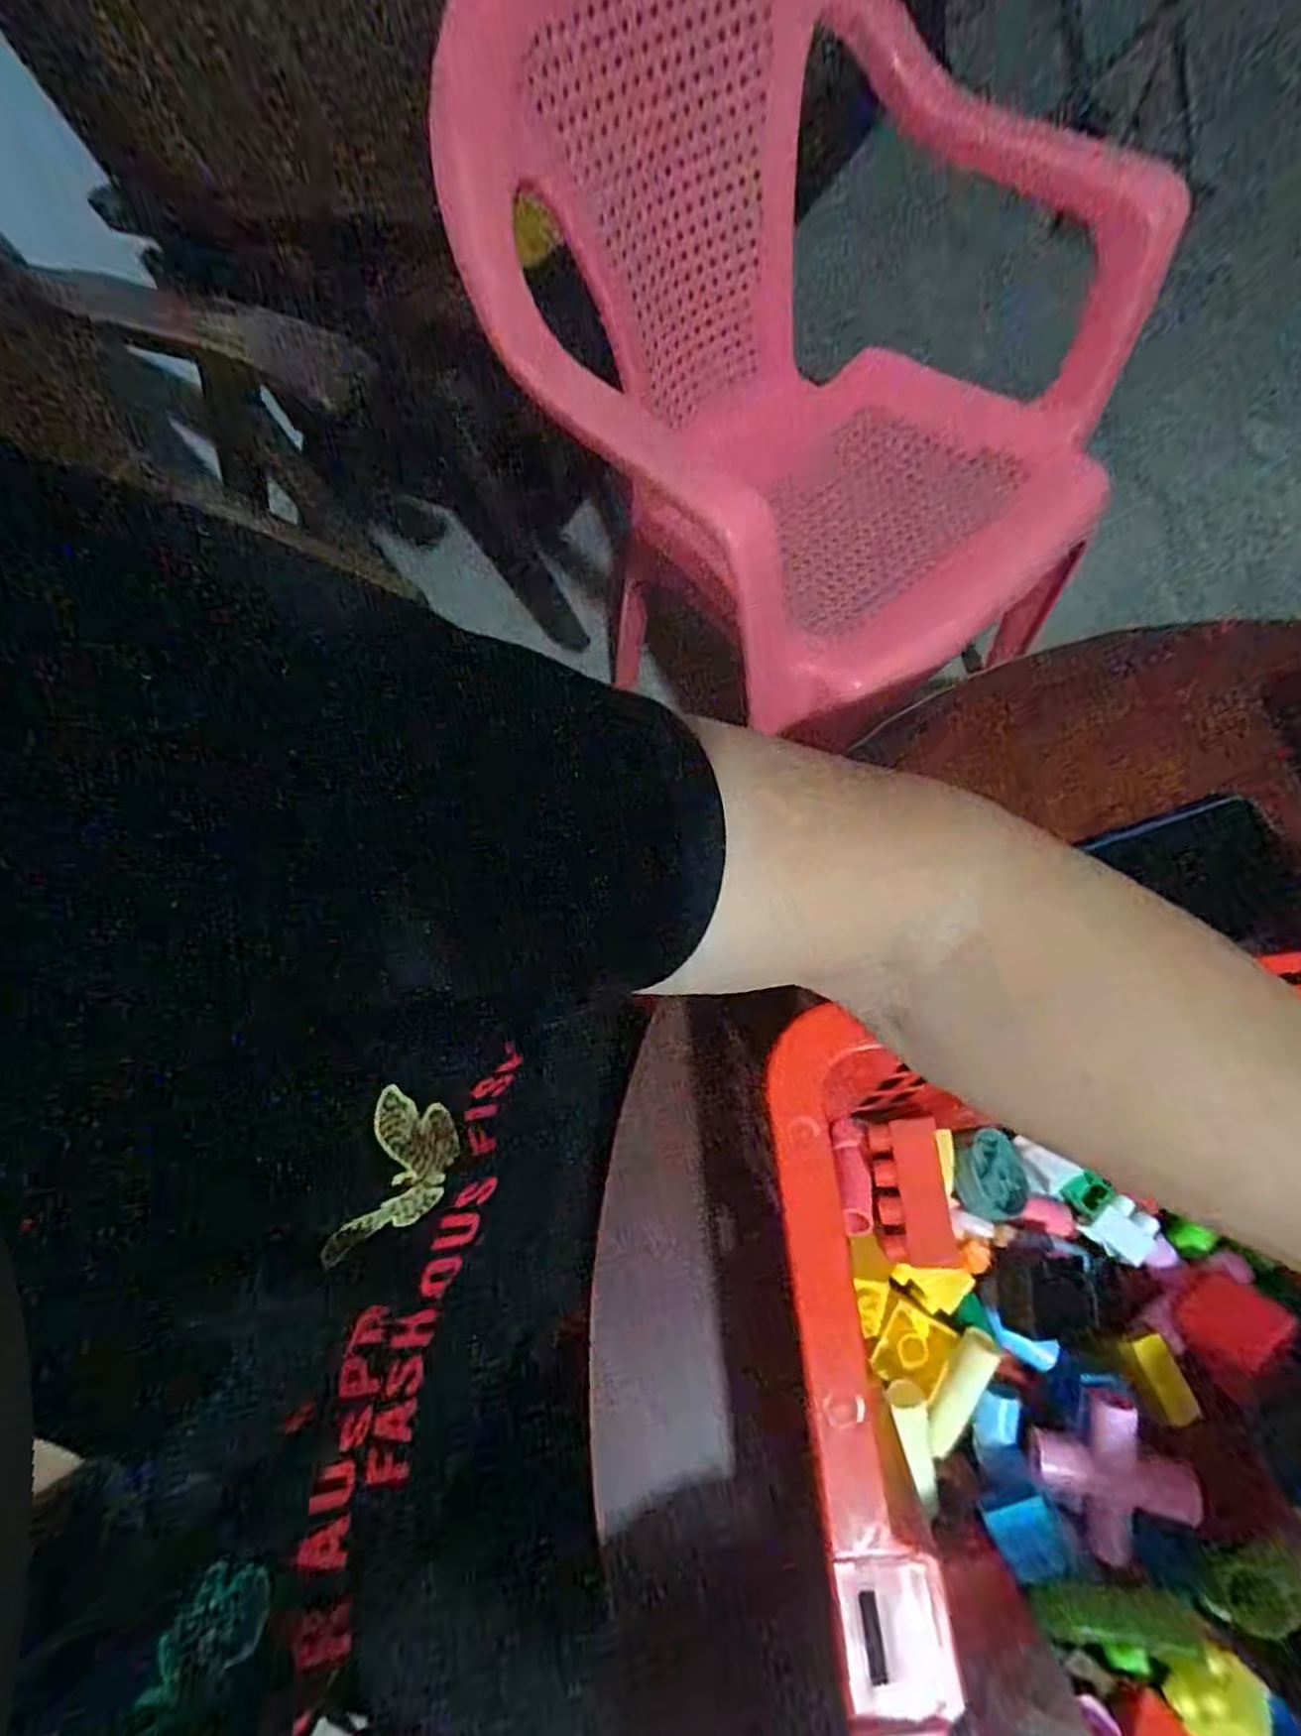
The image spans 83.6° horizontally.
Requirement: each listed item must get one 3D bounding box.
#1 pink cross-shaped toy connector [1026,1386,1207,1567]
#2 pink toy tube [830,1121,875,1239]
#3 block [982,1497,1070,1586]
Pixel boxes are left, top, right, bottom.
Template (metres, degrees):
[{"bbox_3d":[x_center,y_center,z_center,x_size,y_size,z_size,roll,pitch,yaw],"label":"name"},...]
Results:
[{"bbox_3d":[0.183,0.240,0.287,0.047,0.012,0.047,-41,77,9],"label":"pink cross-shaped toy connector"},{"bbox_3d":[0.091,0.137,0.325,0.015,0.014,0.053,4,32,5],"label":"pink toy tube"},{"bbox_3d":[0.144,0.259,0.283,0.023,0.018,0.025,-22,68,-6],"label":"block"}]

